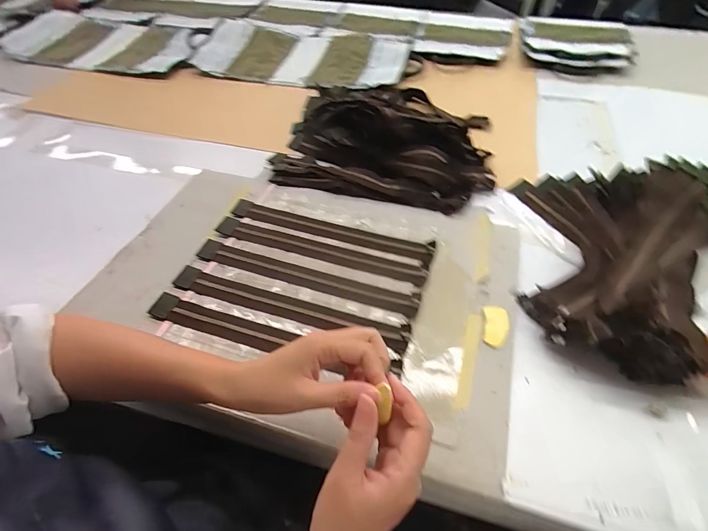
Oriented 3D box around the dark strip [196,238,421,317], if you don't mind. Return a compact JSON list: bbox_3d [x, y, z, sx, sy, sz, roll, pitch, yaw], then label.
[{"bbox_3d":[-0.068,0.013,0.499,0.312,0.012,0.035,14,53,13],"label":"dark strip"}]

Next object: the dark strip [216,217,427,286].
[{"bbox_3d":[-0.049,-0.022,0.531,0.305,0.012,0.036,14,53,10],"label":"dark strip"}]

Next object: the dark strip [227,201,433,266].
[{"bbox_3d":[-0.036,-0.051,0.554,0.310,0.011,0.037,14,49,10],"label":"dark strip"}]

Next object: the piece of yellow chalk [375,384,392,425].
[{"bbox_3d":[0.023,0.109,0.283,0.010,0.008,0.030,-3,95,1],"label":"piece of yellow chalk"}]

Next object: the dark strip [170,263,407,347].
[{"bbox_3d":[-0.085,0.052,0.468,0.310,0.013,0.034,13,52,11],"label":"dark strip"}]

